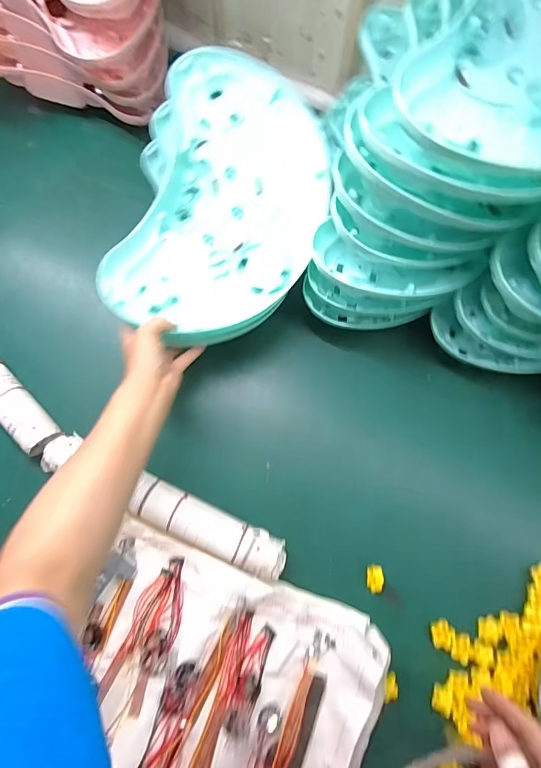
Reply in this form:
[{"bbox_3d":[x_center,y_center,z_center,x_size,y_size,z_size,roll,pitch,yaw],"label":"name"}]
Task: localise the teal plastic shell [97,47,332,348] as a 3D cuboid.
[{"bbox_3d":[-0.058,-0.232,0.507,0.244,0.098,0.335,4,78,1],"label":"teal plastic shell"}]

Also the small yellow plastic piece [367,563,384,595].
[{"bbox_3d":[0.129,0.240,0.501,0.018,0.015,0.032,6,78,1],"label":"small yellow plastic piece"}]

